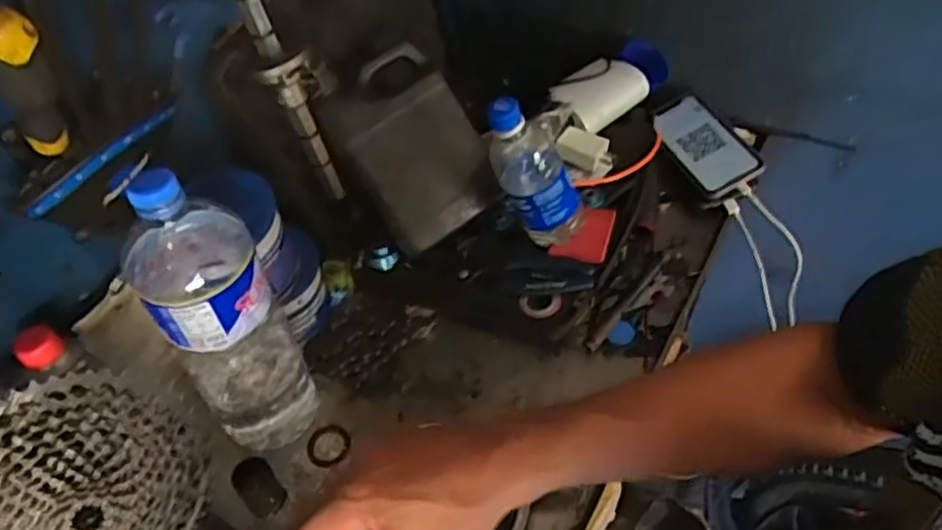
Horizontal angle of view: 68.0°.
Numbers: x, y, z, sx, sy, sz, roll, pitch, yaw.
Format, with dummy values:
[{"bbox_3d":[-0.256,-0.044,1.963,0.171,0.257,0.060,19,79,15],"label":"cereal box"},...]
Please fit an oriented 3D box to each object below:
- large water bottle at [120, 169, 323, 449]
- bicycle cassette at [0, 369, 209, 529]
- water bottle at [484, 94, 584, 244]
[{"bbox_3d":[-0.204,0.040,0.570,0.090,0.304,0.106,-28,54,-18],"label":"large water bottle"},{"bbox_3d":[-0.301,0.184,0.537,0.194,0.192,0.051,-40,28,-25],"label":"bicycle cassette"},{"bbox_3d":[0.063,-0.094,0.682,0.061,0.165,0.073,3,44,44],"label":"water bottle"}]

